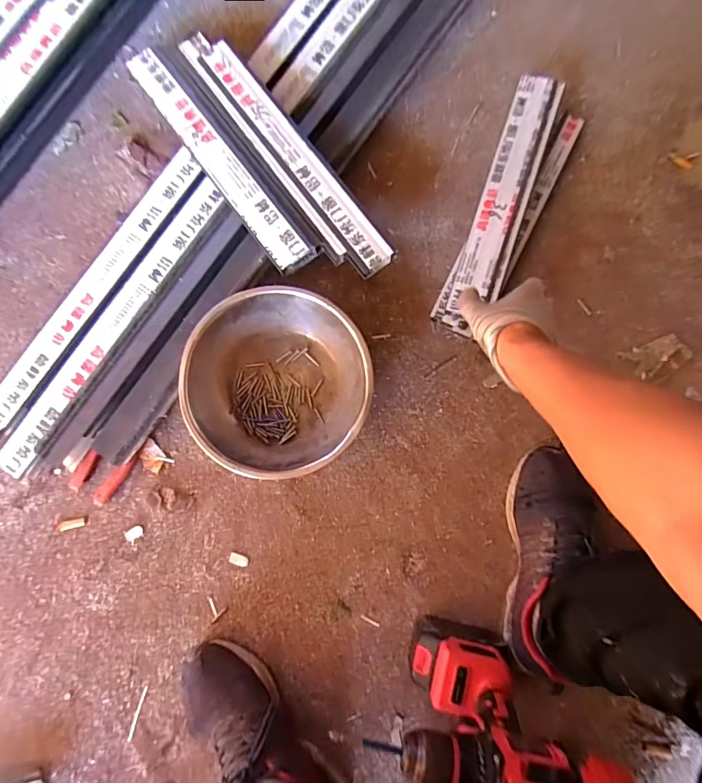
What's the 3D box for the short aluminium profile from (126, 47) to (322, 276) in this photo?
[{"bbox_3d":[-0.173,-0.319,0.592,0.064,0.029,0.377,-36,87,-3],"label":"short aluminium profile"}]

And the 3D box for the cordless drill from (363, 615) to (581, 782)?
[{"bbox_3d":[0.115,0.326,0.477,0.137,0.254,0.066,16,86,1],"label":"cordless drill"}]

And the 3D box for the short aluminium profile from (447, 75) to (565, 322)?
[{"bbox_3d":[0.210,-0.263,0.608,0.062,0.020,0.341,20,86,1],"label":"short aluminium profile"}]

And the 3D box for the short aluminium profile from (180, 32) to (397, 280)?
[{"bbox_3d":[-0.088,-0.320,0.590,0.068,0.035,0.410,-35,87,-3],"label":"short aluminium profile"}]

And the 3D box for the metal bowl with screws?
[{"bbox_3d":[-0.093,-0.011,0.597,0.229,0.084,0.227,0,86,0],"label":"metal bowl with screws"}]

